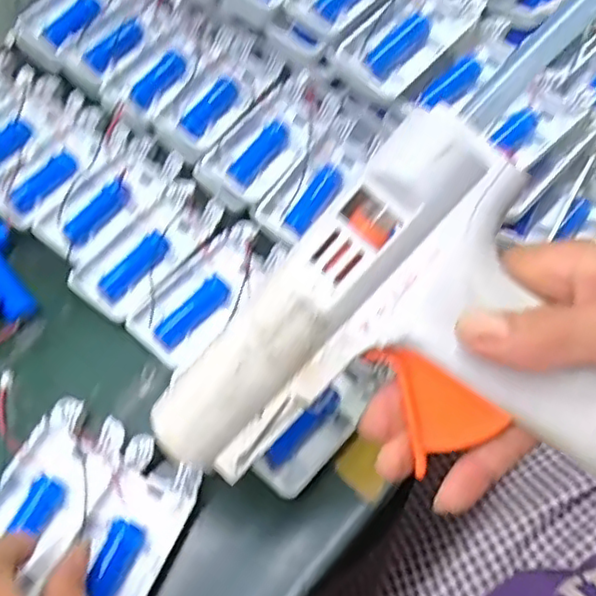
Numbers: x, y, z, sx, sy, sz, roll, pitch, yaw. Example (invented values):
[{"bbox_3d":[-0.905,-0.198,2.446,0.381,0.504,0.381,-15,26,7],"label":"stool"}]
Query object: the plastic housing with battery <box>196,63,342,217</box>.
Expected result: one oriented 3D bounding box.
[{"bbox_3d":[-0.010,-0.102,0.392,0.051,0.021,0.103,34,65,17],"label":"plastic housing with battery"}]

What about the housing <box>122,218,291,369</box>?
[{"bbox_3d":[-0.052,-0.005,0.364,0.044,0.015,0.094,34,66,18],"label":"housing"}]

